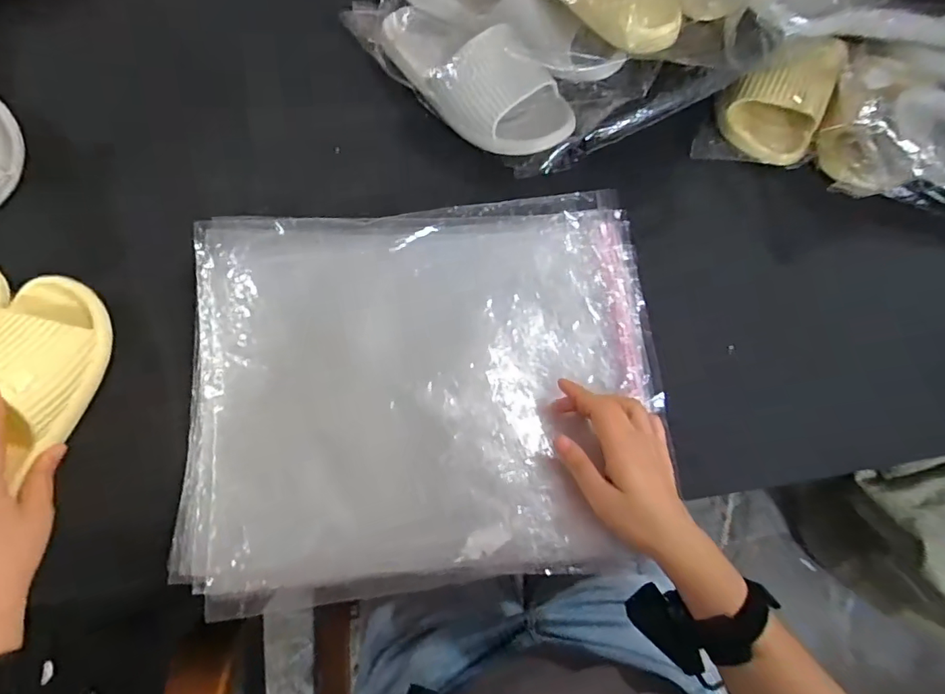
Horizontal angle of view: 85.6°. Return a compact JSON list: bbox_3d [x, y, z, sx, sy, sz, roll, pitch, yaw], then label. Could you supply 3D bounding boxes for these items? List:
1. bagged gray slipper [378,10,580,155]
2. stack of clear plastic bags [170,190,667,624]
[{"bbox_3d":[-0.001,-0.300,0.533,0.104,0.059,0.251,-33,75,-13],"label":"bagged gray slipper"},{"bbox_3d":[-0.035,0.030,0.440,0.392,0.019,0.319,-5,78,-6],"label":"stack of clear plastic bags"}]

